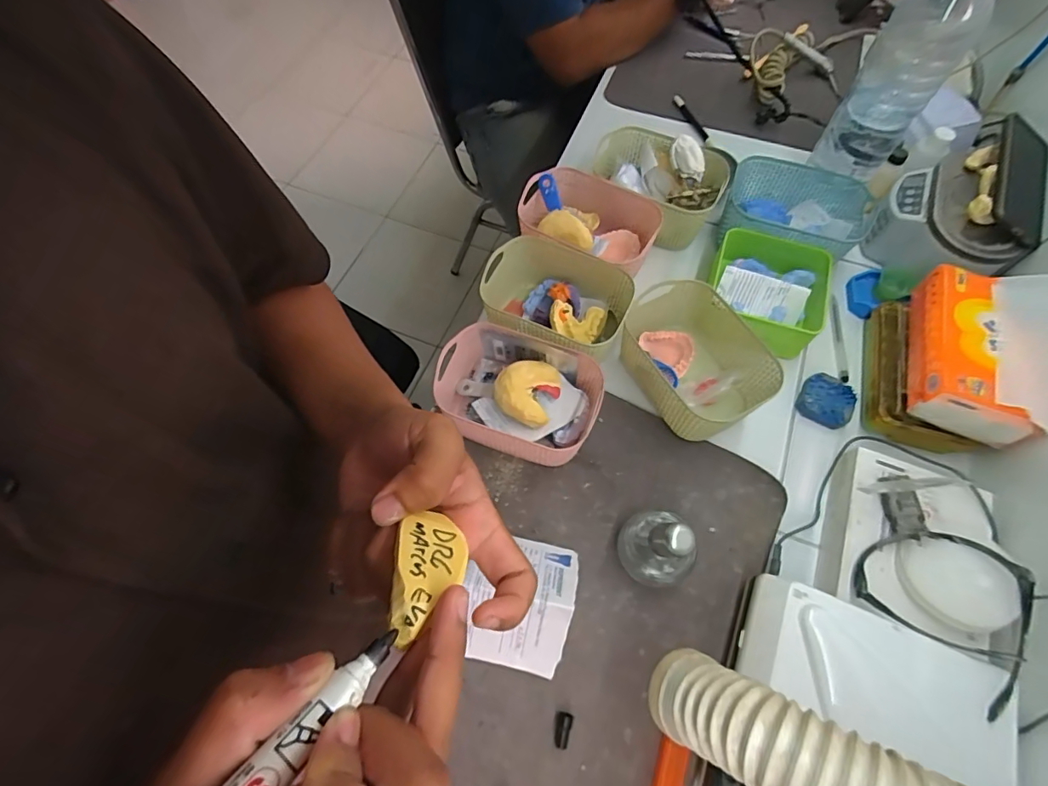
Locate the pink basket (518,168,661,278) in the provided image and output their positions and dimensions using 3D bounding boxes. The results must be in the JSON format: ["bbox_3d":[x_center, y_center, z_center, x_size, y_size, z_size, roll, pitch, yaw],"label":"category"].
[{"bbox_3d":[0.080,-0.212,0.661,0.170,0.073,0.130,26,68,12],"label":"pink basket"}]

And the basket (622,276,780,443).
[{"bbox_3d":[0.196,-0.040,0.584,0.137,0.073,0.164,-24,67,-11],"label":"basket"}]

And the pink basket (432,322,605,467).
[{"bbox_3d":[-0.007,0.008,0.563,0.178,0.079,0.119,19,66,9],"label":"pink basket"}]

